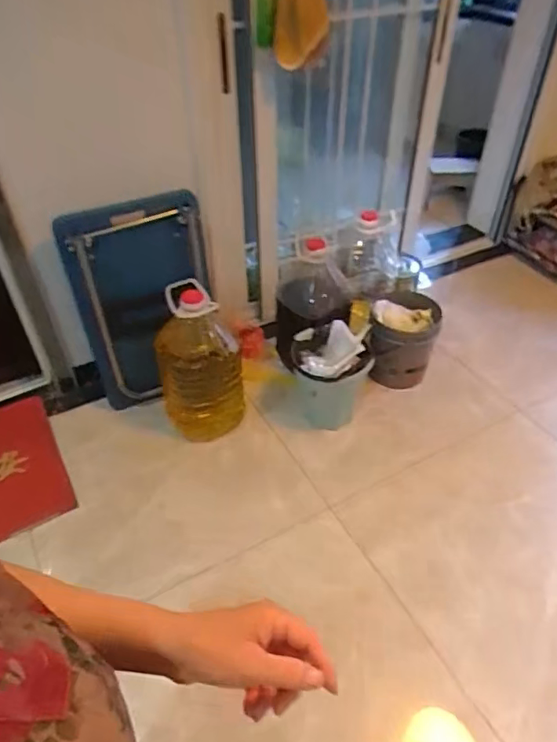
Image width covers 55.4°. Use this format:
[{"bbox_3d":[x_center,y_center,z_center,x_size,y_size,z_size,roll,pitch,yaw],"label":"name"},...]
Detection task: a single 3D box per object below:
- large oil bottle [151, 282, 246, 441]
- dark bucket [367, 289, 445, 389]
[{"bbox_3d":[-0.263,-0.017,1.698,0.252,0.490,0.309,-14,44,-14],"label":"large oil bottle"},{"bbox_3d":[0.446,-0.121,1.899,0.223,0.273,0.264,14,44,15],"label":"dark bucket"}]

